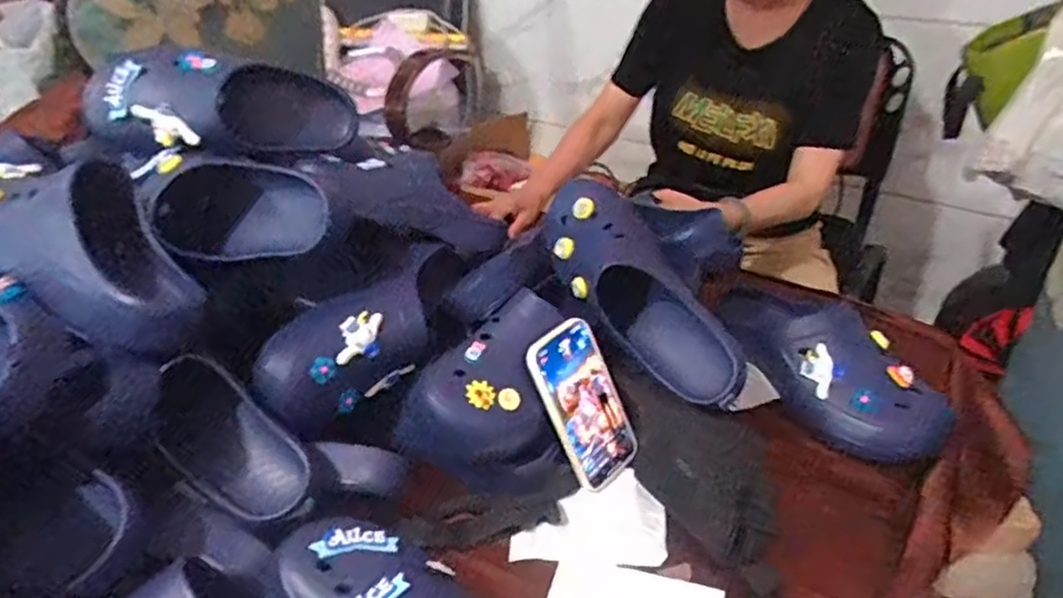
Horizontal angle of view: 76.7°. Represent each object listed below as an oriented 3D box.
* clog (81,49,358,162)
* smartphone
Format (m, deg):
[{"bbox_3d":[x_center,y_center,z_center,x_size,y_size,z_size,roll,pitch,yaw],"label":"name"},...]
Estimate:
[{"bbox_3d":[-0.319,-0.202,0.699,0.263,0.095,0.088,-2,33,-19],"label":"clog"},{"bbox_3d":[0.055,0.107,0.685,0.091,0.166,0.013,-34,17,-34],"label":"smartphone"}]

